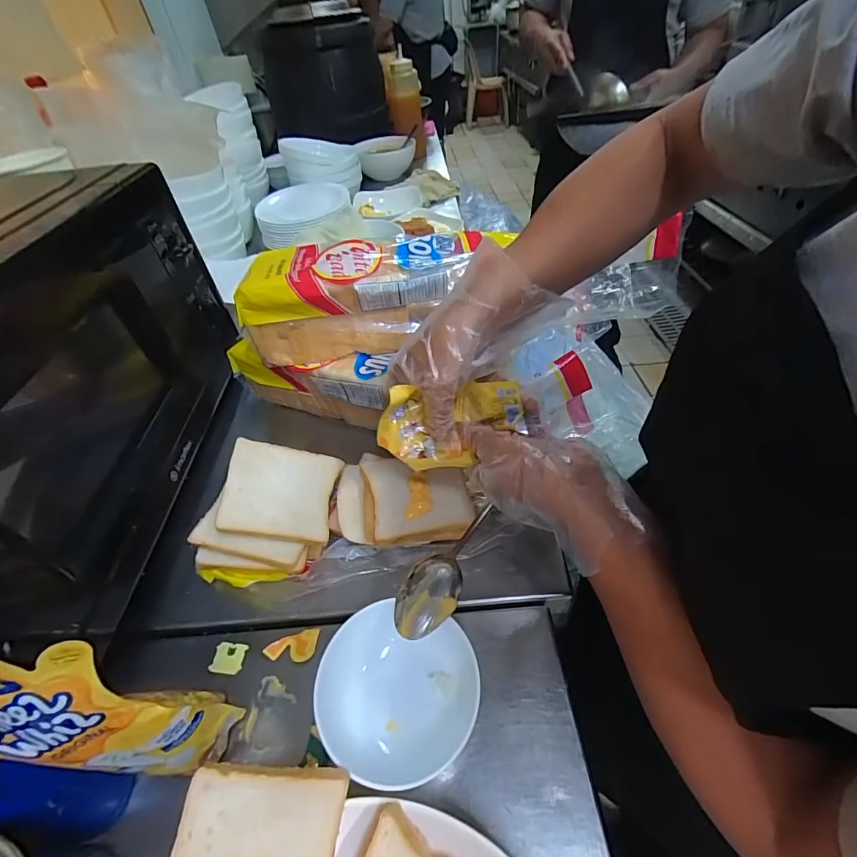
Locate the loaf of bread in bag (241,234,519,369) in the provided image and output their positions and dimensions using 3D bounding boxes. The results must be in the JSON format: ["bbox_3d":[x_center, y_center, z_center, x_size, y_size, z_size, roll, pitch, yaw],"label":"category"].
[{"bbox_3d":[-0.062,-0.152,0.465,0.257,0.086,0.104,-7,46,0],"label":"loaf of bread in bag"}]

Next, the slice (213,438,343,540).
[{"bbox_3d":[-0.132,0.054,0.374,0.094,0.006,0.084,10,54,-9],"label":"slice"}]

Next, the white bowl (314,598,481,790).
[{"bbox_3d":[-0.021,0.183,0.290,0.103,0.051,0.097,-3,46,3],"label":"white bowl"}]

